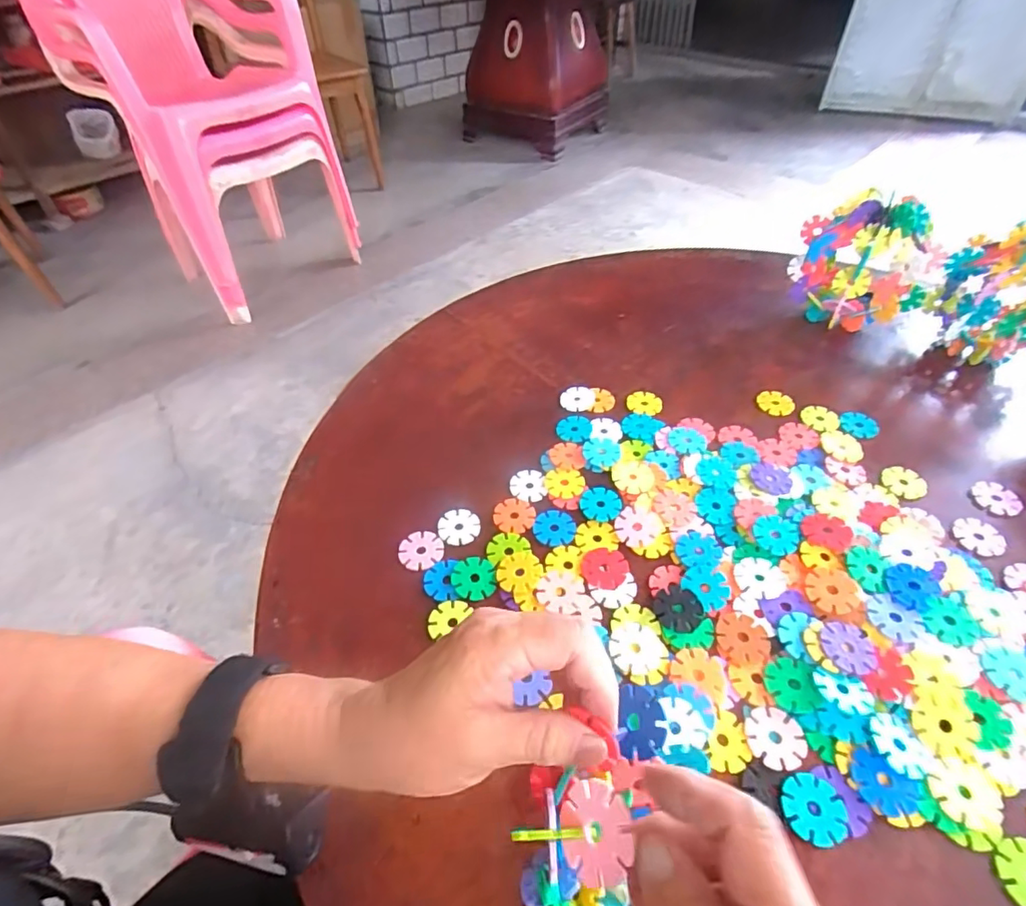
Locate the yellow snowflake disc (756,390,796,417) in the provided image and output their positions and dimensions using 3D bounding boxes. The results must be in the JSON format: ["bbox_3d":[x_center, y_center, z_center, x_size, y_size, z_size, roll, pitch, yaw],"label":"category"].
[{"bbox_3d":[0.246,-0.047,0.501,0.032,0.004,0.031,-3,53,4],"label":"yellow snowflake disc"}]

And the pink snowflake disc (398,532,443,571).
[{"bbox_3d":[-0.067,0.070,0.388,0.032,0.004,0.030,0,46,0],"label":"pink snowflake disc"}]

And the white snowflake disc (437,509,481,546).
[{"bbox_3d":[-0.041,0.057,0.409,0.031,0.004,0.029,1,58,-1],"label":"white snowflake disc"}]

